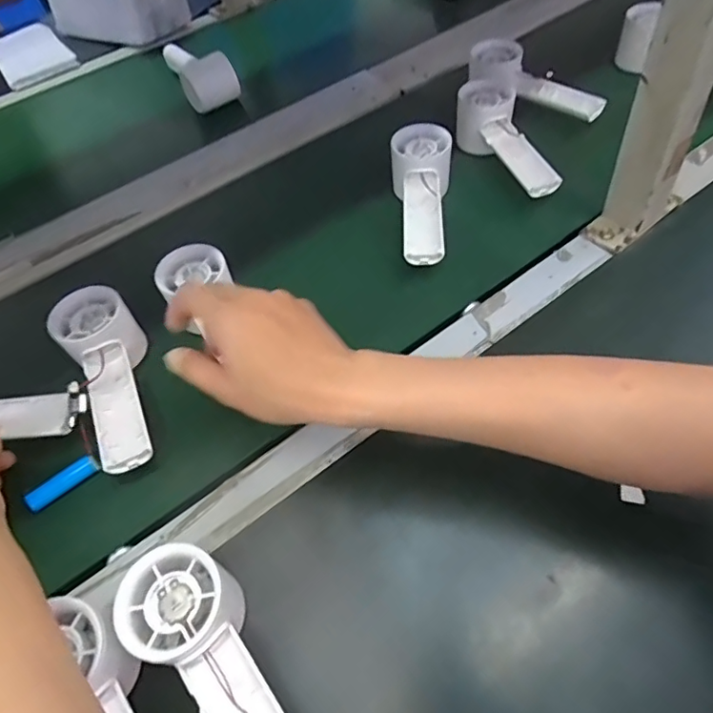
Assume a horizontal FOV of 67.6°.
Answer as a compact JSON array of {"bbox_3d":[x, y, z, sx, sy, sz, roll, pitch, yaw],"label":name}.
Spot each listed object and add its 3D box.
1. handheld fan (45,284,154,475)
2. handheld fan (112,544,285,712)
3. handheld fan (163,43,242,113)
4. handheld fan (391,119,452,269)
[{"bbox_3d":[-0.187,0.016,0.420,0.059,0.055,0.167,-28,58,-13],"label":"handheld fan"},{"bbox_3d":[-0.063,0.174,0.285,0.056,0.054,0.161,-40,62,-20],"label":"handheld fan"},{"bbox_3d":[-0.214,-0.385,0.707,0.071,0.063,0.164,-25,58,-12],"label":"handheld fan"},{"bbox_3d":[0.058,-0.151,0.497,0.057,0.043,0.156,3,56,7],"label":"handheld fan"}]

